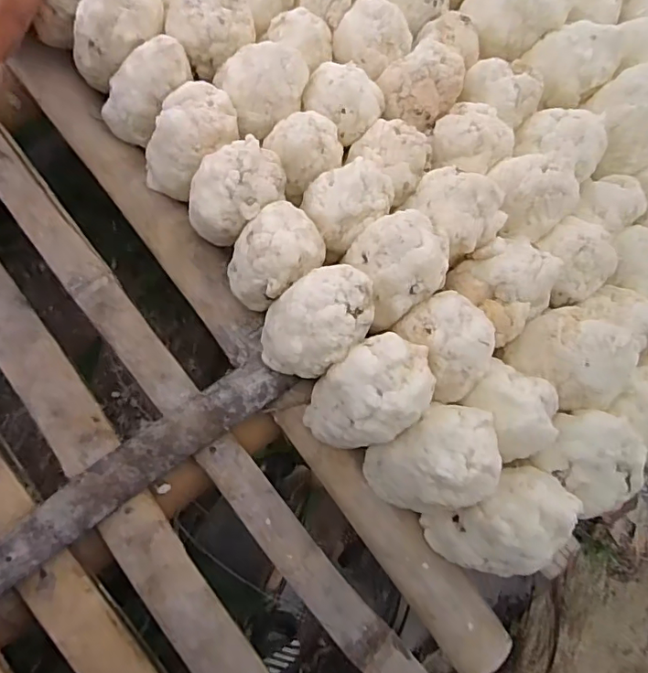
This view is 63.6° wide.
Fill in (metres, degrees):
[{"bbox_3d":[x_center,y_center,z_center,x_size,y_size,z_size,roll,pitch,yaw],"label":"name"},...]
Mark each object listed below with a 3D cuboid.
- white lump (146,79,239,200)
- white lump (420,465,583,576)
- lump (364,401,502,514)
[{"bbox_3d":[-0.108,-0.153,0.420,0.080,0.071,0.058,-38,80,-13],"label":"white lump"},{"bbox_3d":[0.125,0.131,0.358,0.086,0.067,0.065,-34,79,-13],"label":"white lump"},{"bbox_3d":[0.073,0.083,0.351,0.080,0.062,0.070,11,73,-1],"label":"lump"}]

